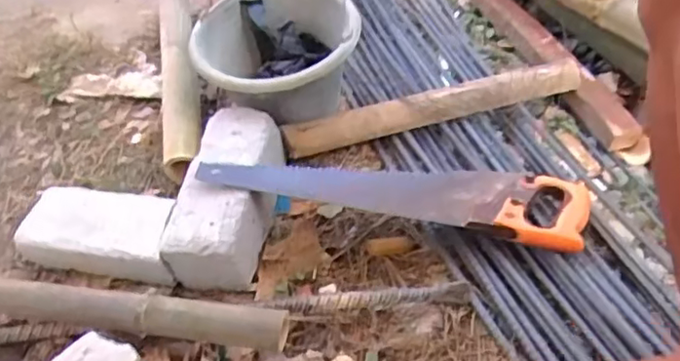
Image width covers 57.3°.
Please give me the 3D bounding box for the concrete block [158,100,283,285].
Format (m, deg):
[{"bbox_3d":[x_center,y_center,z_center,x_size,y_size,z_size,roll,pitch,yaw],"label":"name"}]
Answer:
[{"bbox_3d":[-0.149,0.019,0.863,0.116,0.094,0.258,4,44,7],"label":"concrete block"}]

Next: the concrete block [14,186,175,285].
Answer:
[{"bbox_3d":[-0.315,0.070,0.842,0.216,0.073,0.103,8,44,11],"label":"concrete block"}]

